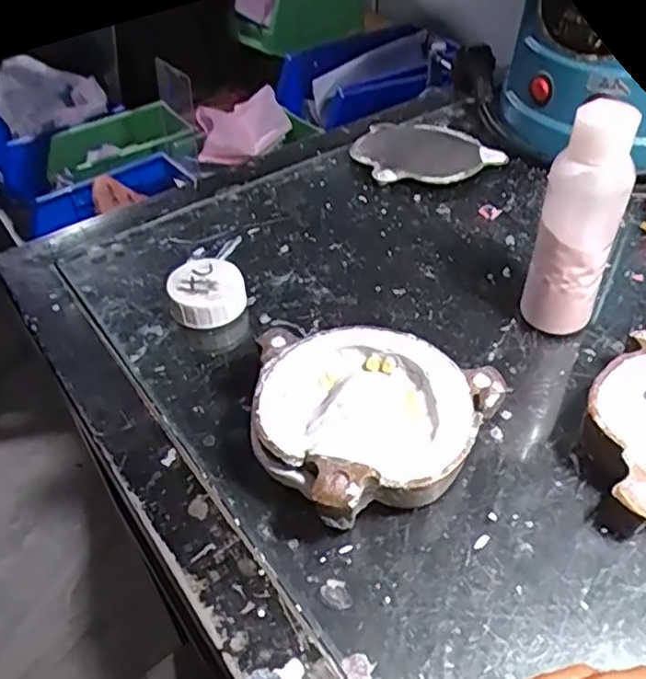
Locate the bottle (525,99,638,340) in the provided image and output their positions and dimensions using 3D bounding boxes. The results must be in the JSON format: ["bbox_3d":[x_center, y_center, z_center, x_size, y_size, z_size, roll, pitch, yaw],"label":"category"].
[{"bbox_3d":[0.124,-0.052,0.325,0.035,0.119,0.030,16,48,19],"label":"bottle"}]

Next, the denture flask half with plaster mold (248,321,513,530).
[{"bbox_3d":[0.024,0.033,0.309,0.110,0.032,0.096,-15,46,-12],"label":"denture flask half with plaster mold"}]

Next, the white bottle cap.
[{"bbox_3d":[-0.066,-0.026,0.379,0.043,0.020,0.043,-2,45,2],"label":"white bottle cap"}]

